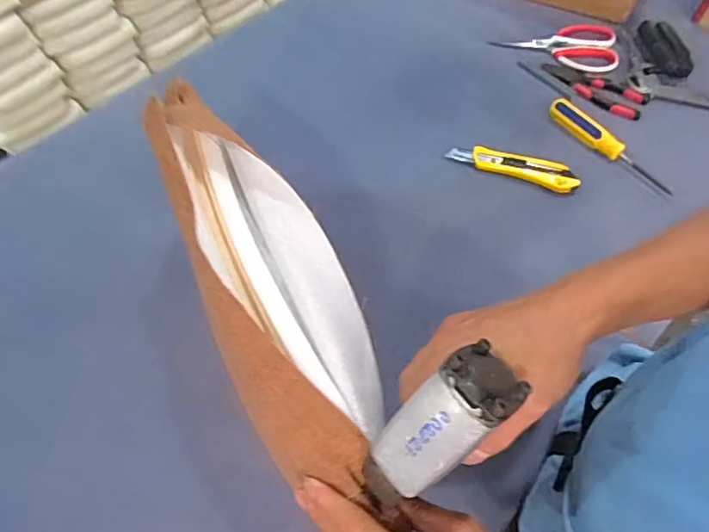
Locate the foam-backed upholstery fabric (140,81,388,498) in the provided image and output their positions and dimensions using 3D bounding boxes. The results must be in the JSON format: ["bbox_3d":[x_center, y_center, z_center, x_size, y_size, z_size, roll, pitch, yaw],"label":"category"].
[{"bbox_3d":[-0.071,-0.005,0.415,0.102,0.043,0.333,-23,69,-13],"label":"foam-backed upholstery fabric"}]

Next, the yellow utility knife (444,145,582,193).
[{"bbox_3d":[0.208,-0.134,0.714,0.167,0.011,0.040,16,61,10],"label":"yellow utility knife"}]

